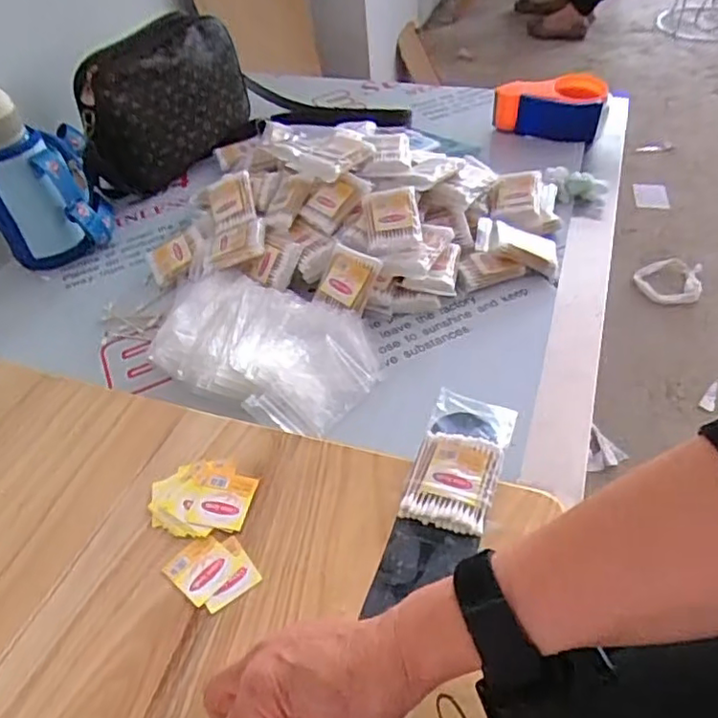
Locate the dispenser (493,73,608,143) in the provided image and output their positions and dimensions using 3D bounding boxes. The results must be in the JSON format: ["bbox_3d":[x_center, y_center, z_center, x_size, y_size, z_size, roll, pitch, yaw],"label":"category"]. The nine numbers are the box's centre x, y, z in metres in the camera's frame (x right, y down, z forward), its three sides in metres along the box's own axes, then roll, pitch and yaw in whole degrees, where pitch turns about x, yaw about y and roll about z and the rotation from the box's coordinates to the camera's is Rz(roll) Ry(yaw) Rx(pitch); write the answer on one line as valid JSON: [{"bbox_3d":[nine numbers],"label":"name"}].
[{"bbox_3d":[0.279,-0.374,0.909,0.155,0.063,0.131,7,48,14],"label":"dispenser"}]

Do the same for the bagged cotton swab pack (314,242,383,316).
[{"bbox_3d":[-0.011,-0.084,0.651,0.053,0.012,0.067,21,87,8],"label":"bagged cotton swab pack"}]

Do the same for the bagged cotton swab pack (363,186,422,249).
[{"bbox_3d":[0.036,-0.154,0.674,0.059,0.019,0.077,-7,69,2],"label":"bagged cotton swab pack"}]

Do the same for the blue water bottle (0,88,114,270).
[{"bbox_3d":[-0.390,-0.224,0.743,0.132,0.218,0.108,-26,49,-17],"label":"blue water bottle"}]

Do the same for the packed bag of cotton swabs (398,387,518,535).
[{"bbox_3d":[0.077,0.076,0.468,0.061,0.014,0.115,13,47,17],"label":"packed bag of cotton swabs"}]

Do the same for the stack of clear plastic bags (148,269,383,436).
[{"bbox_3d":[-0.102,-0.010,0.621,0.235,0.045,0.153,16,50,21],"label":"stack of clear plastic bags"}]

